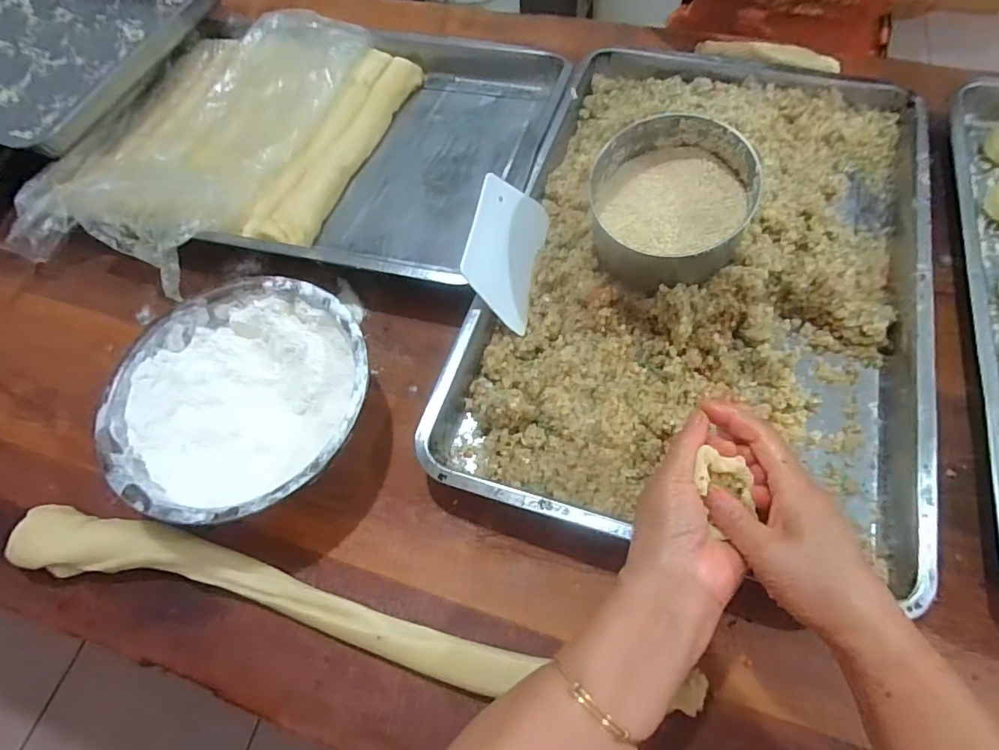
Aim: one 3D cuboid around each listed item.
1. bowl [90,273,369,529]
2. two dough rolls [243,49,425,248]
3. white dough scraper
[{"bbox_3d":[-0.222,0.026,0.483,0.219,0.082,0.219,-2,62,3],"label":"bowl"},{"bbox_3d":[-0.195,-0.285,0.668,0.077,0.035,0.340,15,64,12],"label":"two dough rolls"},{"bbox_3d":[0.007,-0.126,0.533,0.005,0.091,0.144,-8,62,45],"label":"white dough scraper"}]

